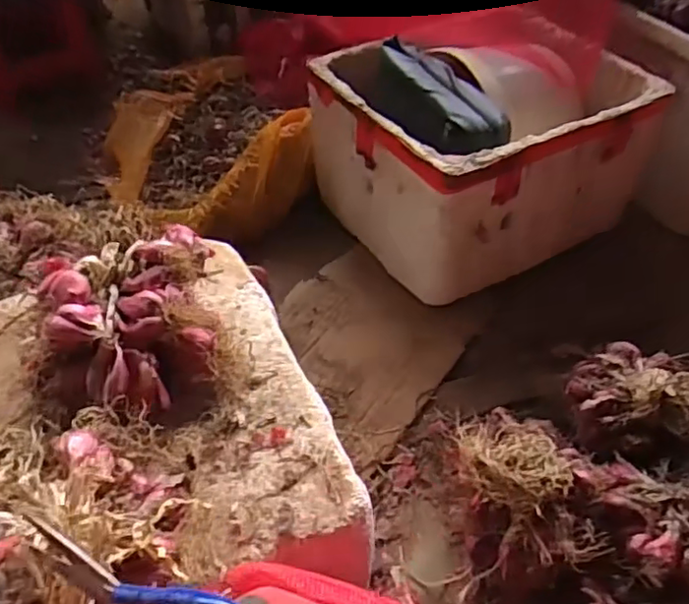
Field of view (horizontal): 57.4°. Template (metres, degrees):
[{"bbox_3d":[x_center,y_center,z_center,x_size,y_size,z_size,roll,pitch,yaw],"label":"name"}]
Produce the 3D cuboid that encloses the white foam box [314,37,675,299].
[{"bbox_3d":[0.255,-0.264,1.136,0.520,0.319,0.380,-19,52,-16],"label":"white foam box"}]

